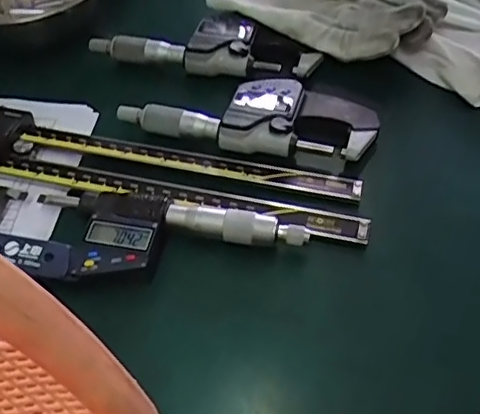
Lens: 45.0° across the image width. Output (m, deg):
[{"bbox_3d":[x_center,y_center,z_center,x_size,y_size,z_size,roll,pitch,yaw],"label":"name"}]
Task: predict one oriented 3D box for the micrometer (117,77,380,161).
[{"bbox_3d":[0.005,-0.057,0.358,0.153,0.021,0.052,3,51,7],"label":"micrometer"}]

